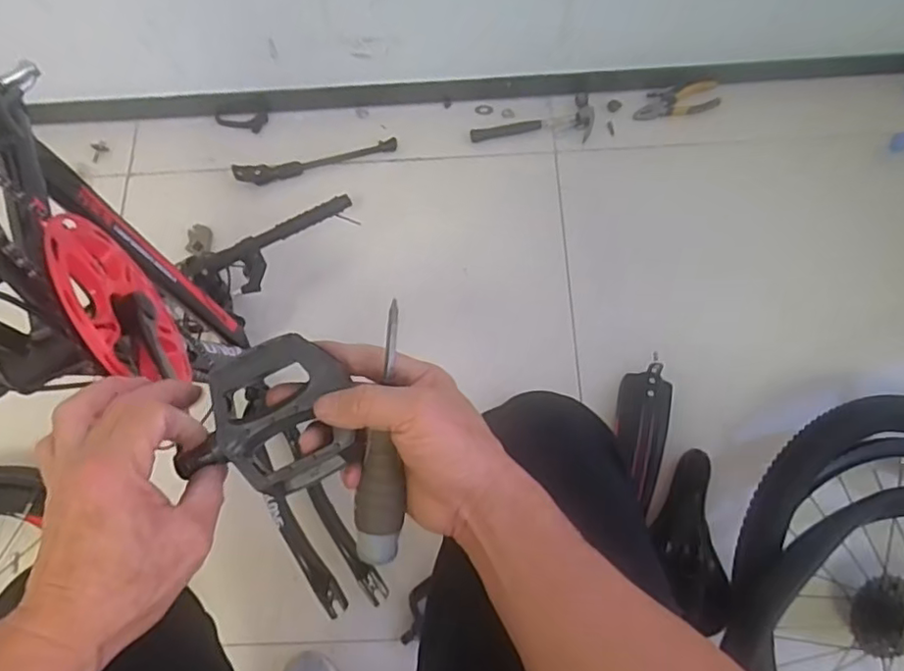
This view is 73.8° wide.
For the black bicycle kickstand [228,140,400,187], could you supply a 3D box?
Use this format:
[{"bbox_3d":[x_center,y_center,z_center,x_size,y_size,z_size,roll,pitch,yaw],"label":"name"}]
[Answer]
[{"bbox_3d":[-0.240,-0.309,1.068,0.288,0.025,0.035,-14,71,-2],"label":"black bicycle kickstand"}]

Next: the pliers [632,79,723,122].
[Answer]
[{"bbox_3d":[0.398,-0.413,1.066,0.149,0.017,0.057,-14,71,-2],"label":"pliers"}]

